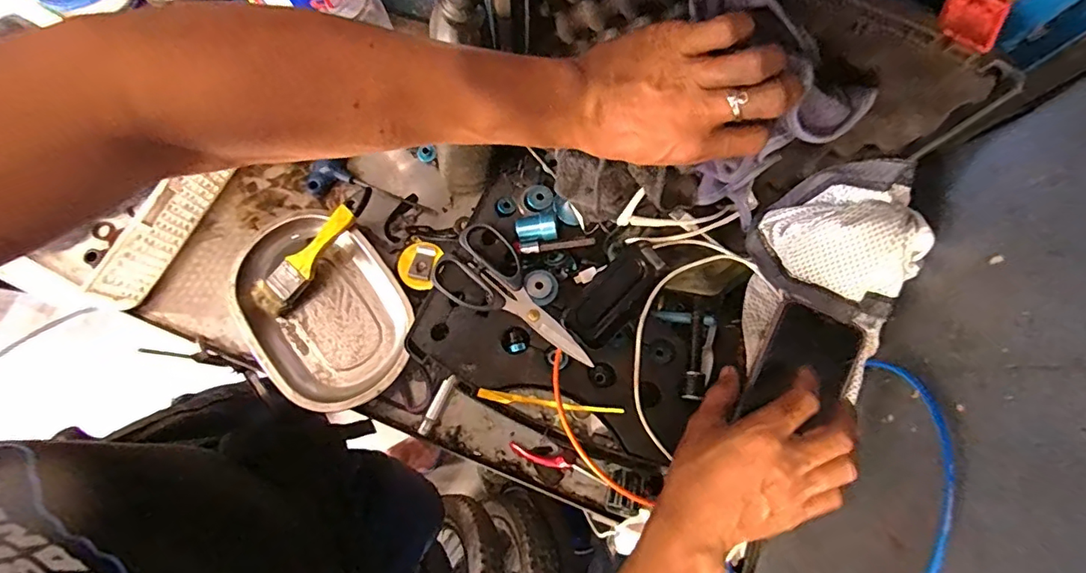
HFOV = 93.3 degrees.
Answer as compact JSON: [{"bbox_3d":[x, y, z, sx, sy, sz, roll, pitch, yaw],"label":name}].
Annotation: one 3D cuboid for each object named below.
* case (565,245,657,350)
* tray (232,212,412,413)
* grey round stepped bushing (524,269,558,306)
[{"bbox_3d":[0.068,0.012,0.491,0.046,0.021,0.097,43,82,7],"label":"case"},{"bbox_3d":[-0.233,0.026,0.546,0.154,0.045,0.212,-38,82,-7],"label":"tray"},{"bbox_3d":[-0.001,0.000,0.506,0.031,0.008,0.034,0,79,-1],"label":"grey round stepped bushing"}]

